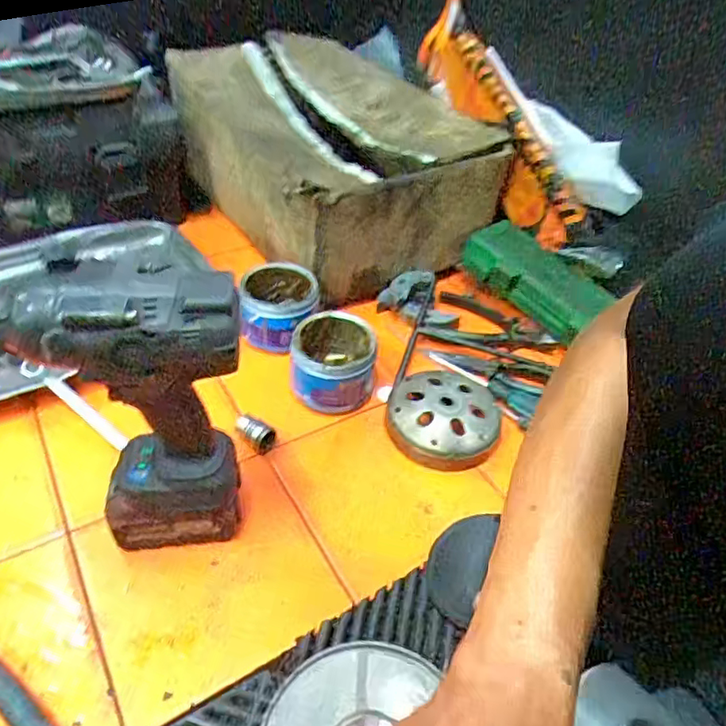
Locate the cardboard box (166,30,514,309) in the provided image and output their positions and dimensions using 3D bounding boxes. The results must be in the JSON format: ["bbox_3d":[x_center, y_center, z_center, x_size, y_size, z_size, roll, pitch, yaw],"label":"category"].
[{"bbox_3d":[-0.074,-0.365,0.948,0.368,0.188,0.591,-23,50,-28],"label":"cardboard box"}]

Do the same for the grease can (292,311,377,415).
[{"bbox_3d":[-0.034,0.000,0.668,0.096,0.078,0.103,7,43,0],"label":"grease can"}]

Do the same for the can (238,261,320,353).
[{"bbox_3d":[-0.112,-0.074,0.737,0.096,0.075,0.088,4,43,-4],"label":"can"}]

